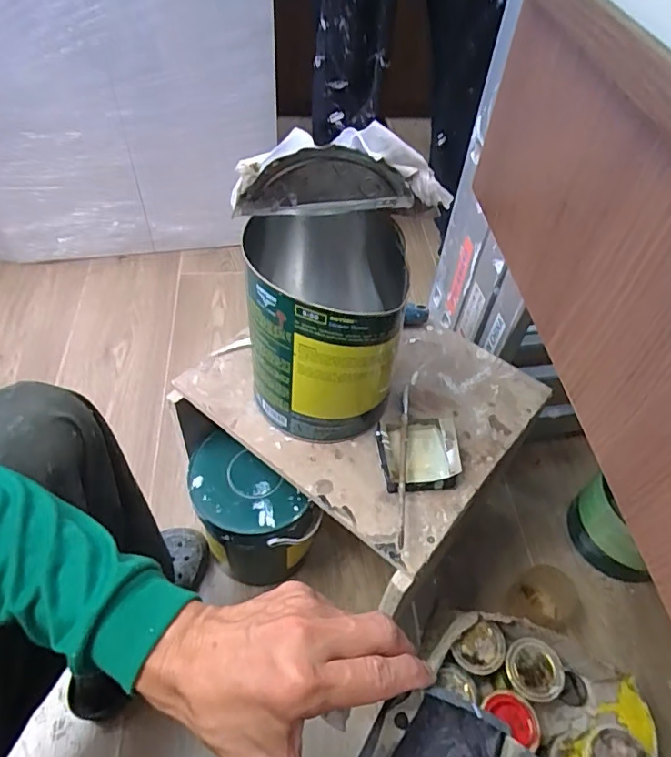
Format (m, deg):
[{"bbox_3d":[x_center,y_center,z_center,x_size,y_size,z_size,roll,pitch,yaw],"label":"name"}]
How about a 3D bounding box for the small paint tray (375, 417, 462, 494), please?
[{"bbox_3d":[0.087,0.079,0.568,0.082,0.032,0.077,-3,52,-7],"label":"small paint tray"}]

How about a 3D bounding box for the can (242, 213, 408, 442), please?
[{"bbox_3d":[-0.011,-0.052,0.560,0.151,0.198,0.161,1,51,-3],"label":"can"}]

